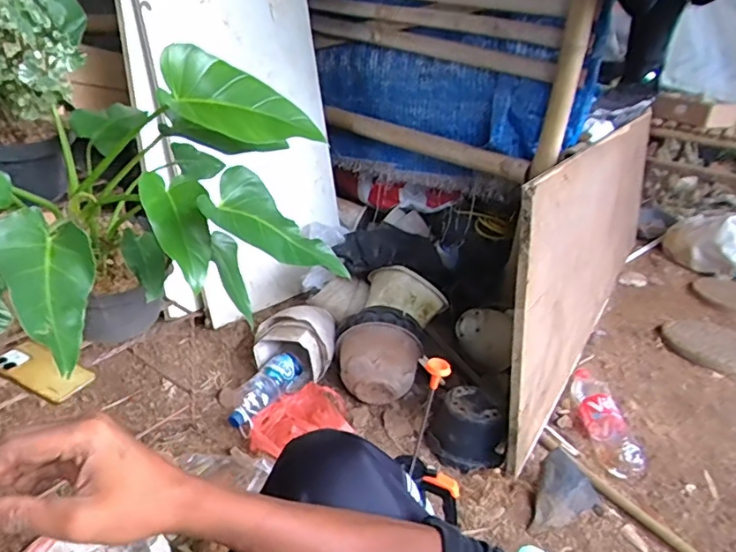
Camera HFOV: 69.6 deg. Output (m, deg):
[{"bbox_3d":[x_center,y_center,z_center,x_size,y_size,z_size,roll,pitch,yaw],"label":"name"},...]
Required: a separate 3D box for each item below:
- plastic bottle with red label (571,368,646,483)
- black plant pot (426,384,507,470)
[{"bbox_3d":[0.564,0.327,1.271,0.110,0.089,0.340,5,36,-8],"label":"plastic bottle with red label"},{"bbox_3d":[0.210,0.324,1.141,0.144,0.111,0.159,9,23,3],"label":"black plant pot"}]

